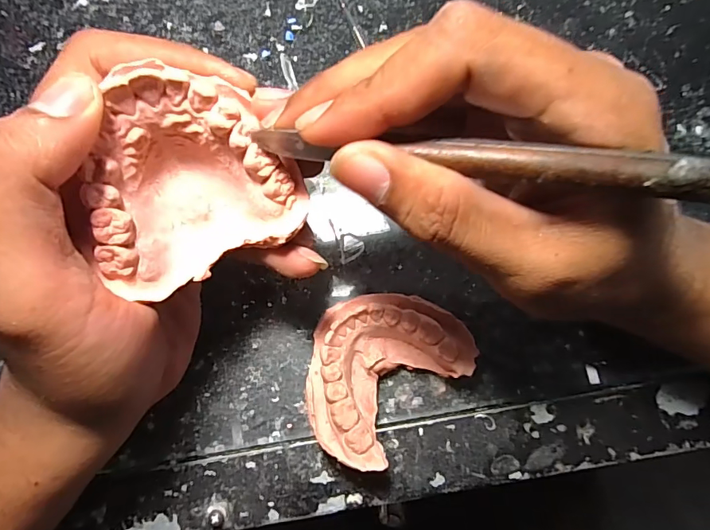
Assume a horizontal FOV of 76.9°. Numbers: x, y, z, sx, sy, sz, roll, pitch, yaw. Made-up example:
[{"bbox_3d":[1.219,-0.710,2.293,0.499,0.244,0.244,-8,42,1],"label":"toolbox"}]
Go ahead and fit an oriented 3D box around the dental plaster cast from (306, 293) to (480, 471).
[{"bbox_3d":[0.010,0.045,0.202,0.076,0.031,0.058,-44,81,-9],"label":"dental plaster cast"}]

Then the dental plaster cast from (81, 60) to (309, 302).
[{"bbox_3d":[-0.054,-0.029,0.142,0.063,0.062,0.032,-22,38,0],"label":"dental plaster cast"}]

